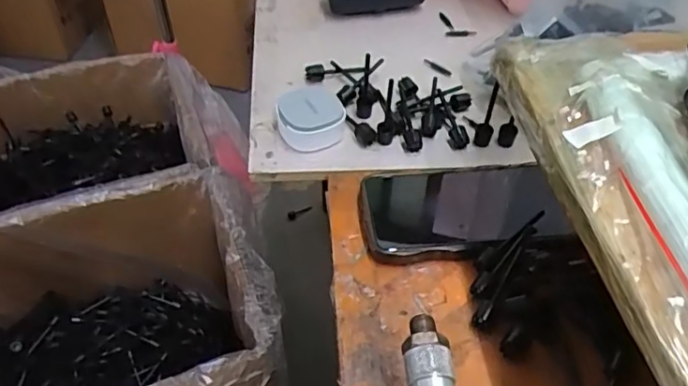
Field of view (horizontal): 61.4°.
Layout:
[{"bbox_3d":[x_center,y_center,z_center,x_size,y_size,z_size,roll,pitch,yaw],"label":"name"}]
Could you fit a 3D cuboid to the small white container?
[{"bbox_3d":[-0.028,-0.063,0.496,0.056,0.032,0.057,-1,48,-3],"label":"small white container"}]

